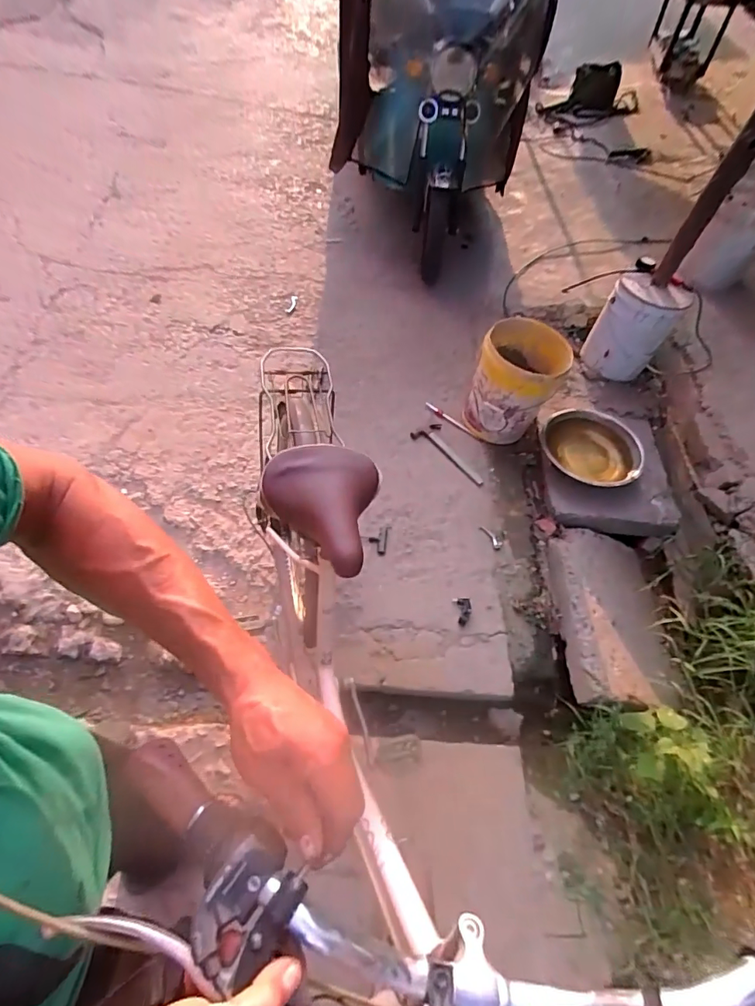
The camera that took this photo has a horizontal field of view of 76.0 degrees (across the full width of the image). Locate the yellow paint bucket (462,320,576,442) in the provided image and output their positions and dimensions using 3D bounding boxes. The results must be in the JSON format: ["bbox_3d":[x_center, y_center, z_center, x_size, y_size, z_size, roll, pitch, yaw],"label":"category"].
[{"bbox_3d":[0.528,-0.451,1.843,0.289,0.363,0.303,3,56,-4],"label":"yellow paint bucket"}]

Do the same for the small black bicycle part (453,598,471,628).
[{"bbox_3d":[0.270,0.338,1.509,0.053,0.030,0.087,-3,57,-8],"label":"small black bicycle part"}]

